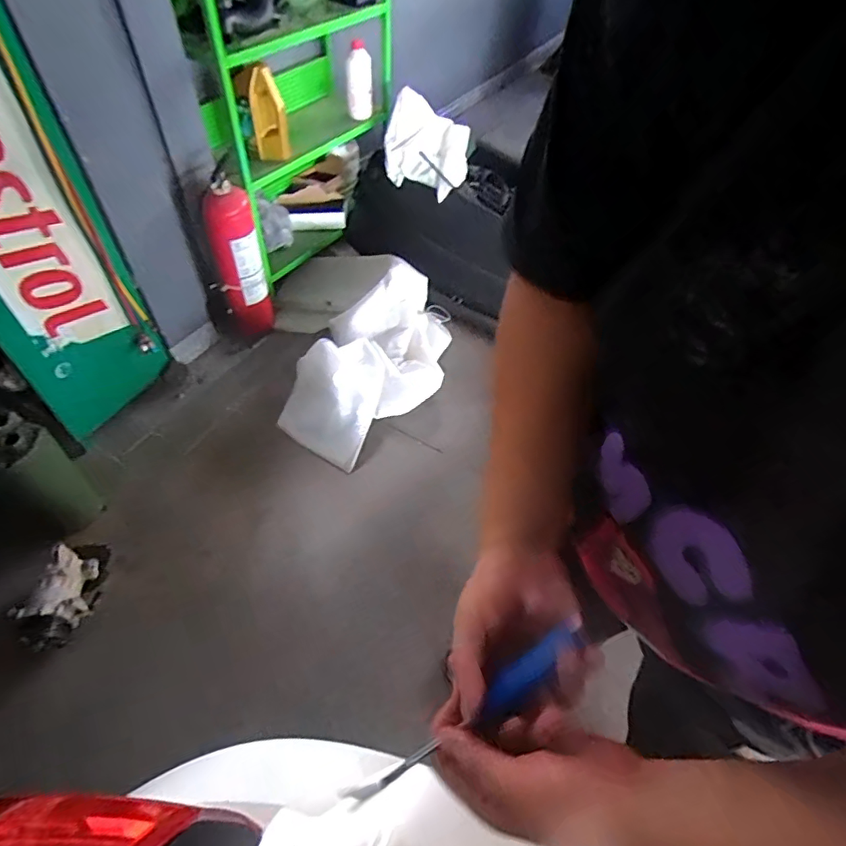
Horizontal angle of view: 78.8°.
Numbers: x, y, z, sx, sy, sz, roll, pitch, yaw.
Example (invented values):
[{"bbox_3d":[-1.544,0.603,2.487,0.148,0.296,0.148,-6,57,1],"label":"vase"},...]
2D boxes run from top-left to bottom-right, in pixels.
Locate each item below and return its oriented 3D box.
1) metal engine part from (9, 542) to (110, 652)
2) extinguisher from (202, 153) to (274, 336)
[{"bbox_3d":[-0.874,0.417,1.265,0.151,0.099,0.257,13,53,6],"label":"metal engine part"},{"bbox_3d":[-0.615,-0.551,1.724,0.137,0.514,0.190,-7,53,-9],"label":"extinguisher"}]

